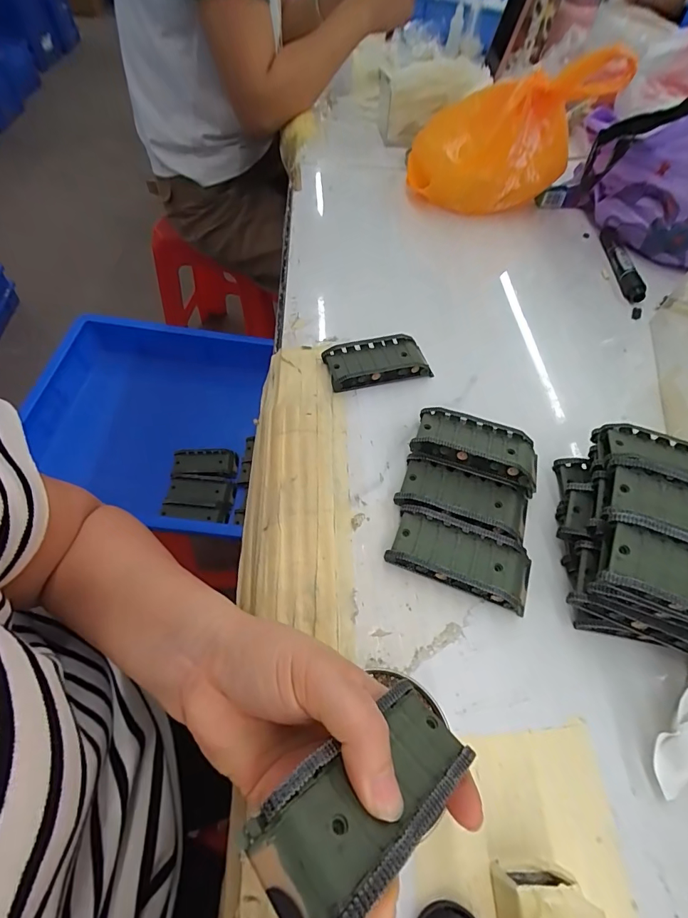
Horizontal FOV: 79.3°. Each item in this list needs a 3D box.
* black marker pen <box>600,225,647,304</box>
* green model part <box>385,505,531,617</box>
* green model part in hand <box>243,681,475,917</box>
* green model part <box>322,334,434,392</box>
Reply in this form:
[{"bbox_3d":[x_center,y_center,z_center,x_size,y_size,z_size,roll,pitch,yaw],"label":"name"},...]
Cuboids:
[{"bbox_3d":[0.338,-0.240,0.509,0.024,0.019,0.137,5,57,-1],"label":"black marker pen"},{"bbox_3d":[0.082,0.067,0.289,0.095,0.020,0.045,19,58,8],"label":"green model part"},{"bbox_3d":[0.013,0.126,0.162,0.094,0.024,0.043,-6,52,-45],"label":"green model part in hand"},{"bbox_3d":[0.032,-0.091,0.387,0.093,0.020,0.042,-11,58,-11],"label":"green model part"}]

